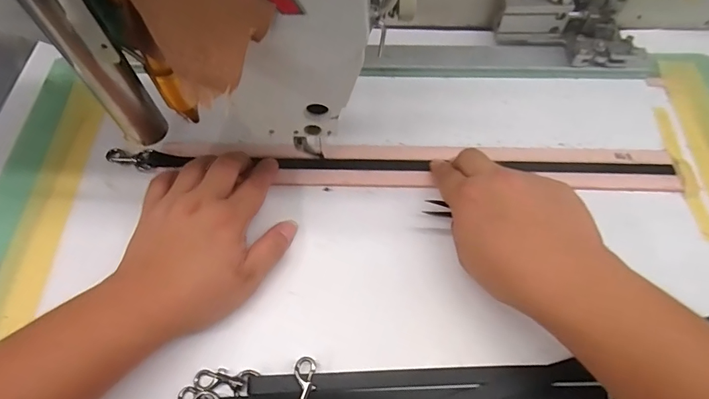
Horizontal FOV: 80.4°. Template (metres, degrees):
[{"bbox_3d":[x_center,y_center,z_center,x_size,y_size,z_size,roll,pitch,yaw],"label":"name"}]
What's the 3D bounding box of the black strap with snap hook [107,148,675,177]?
[{"bbox_3d":[0.030,-0.032,0.385,0.512,0.015,0.019,1,63,1],"label":"black strap with snap hook"}]

